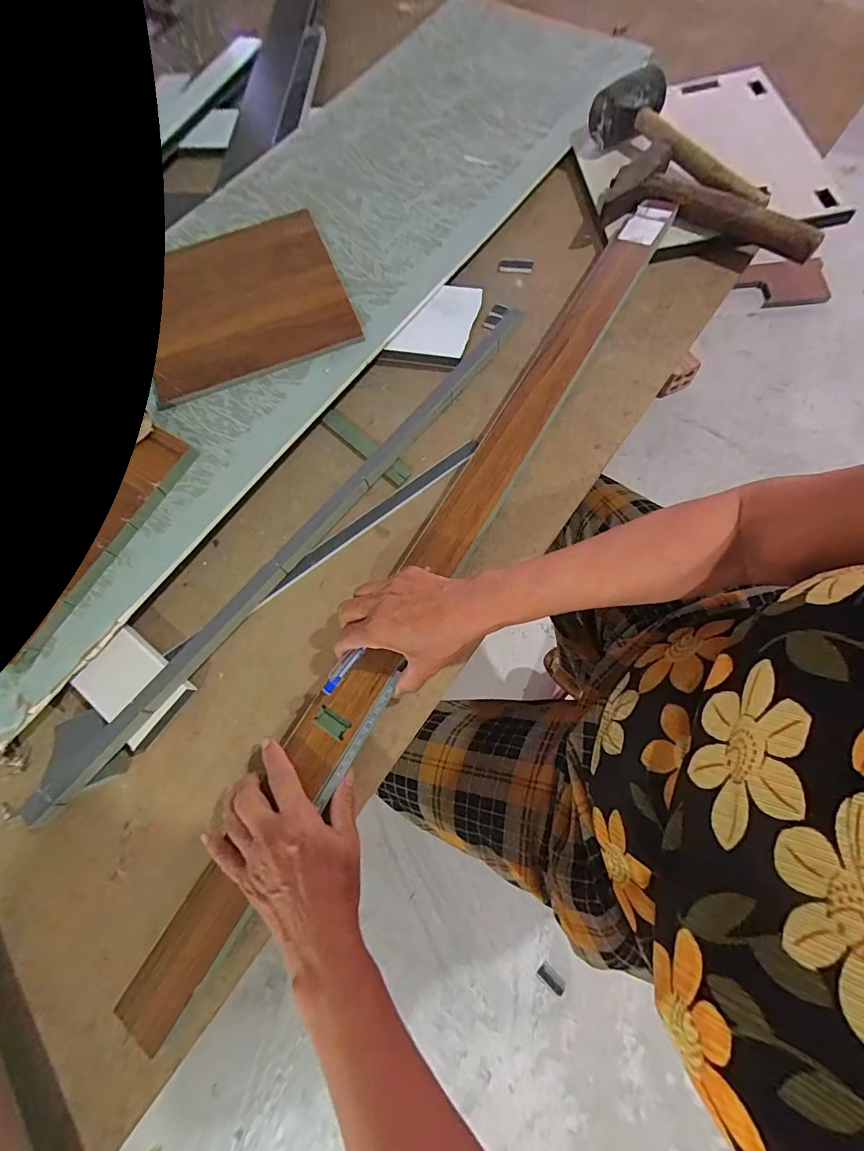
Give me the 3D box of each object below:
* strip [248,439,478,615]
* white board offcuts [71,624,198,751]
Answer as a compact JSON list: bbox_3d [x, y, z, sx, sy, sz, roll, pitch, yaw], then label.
[{"bbox_3d":[-0.064,-0.062,0.487,0.283,0.010,0.019,-38,71,-7],"label":"strip"},{"bbox_3d":[-0.286,0.107,0.436,0.099,0.027,0.070,34,78,17],"label":"white board offcuts"}]

